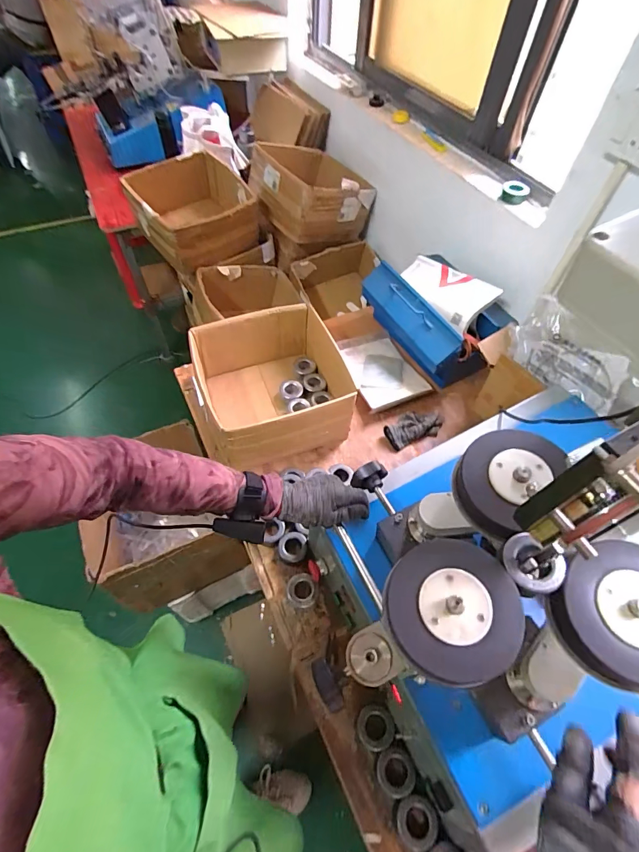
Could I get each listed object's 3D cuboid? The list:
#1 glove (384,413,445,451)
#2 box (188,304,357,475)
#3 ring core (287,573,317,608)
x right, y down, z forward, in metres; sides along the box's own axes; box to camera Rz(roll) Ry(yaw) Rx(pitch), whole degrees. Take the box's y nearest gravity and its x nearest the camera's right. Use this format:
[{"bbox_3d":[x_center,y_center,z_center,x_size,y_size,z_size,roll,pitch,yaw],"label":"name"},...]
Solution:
[{"bbox_3d":[0.246,-0.002,1.040,0.160,0.036,0.086,-20,59,-15],"label":"glove"},{"bbox_3d":[-0.104,-0.108,1.008,0.361,0.177,0.355,-15,57,-12],"label":"box"},{"bbox_3d":[-0.034,0.331,0.801,0.060,0.043,0.061,5,56,1],"label":"ring core"}]

